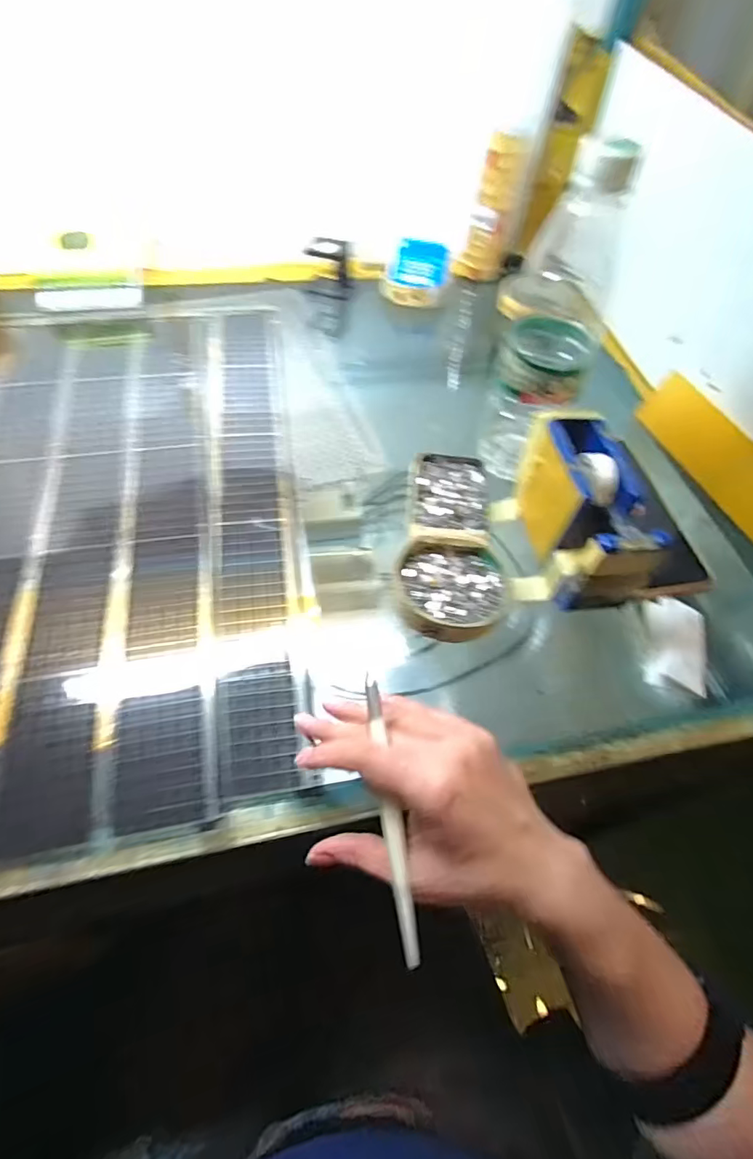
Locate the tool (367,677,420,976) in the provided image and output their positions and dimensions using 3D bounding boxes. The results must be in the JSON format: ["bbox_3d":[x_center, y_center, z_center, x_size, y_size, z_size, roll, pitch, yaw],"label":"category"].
[{"bbox_3d":[0.007,0.119,0.271,0.008,0.005,0.138,-7,71,-9],"label":"tool"}]

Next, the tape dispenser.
[{"bbox_3d":[0.141,-0.046,0.370,0.053,0.074,0.138,-6,57,-9],"label":"tape dispenser"}]

